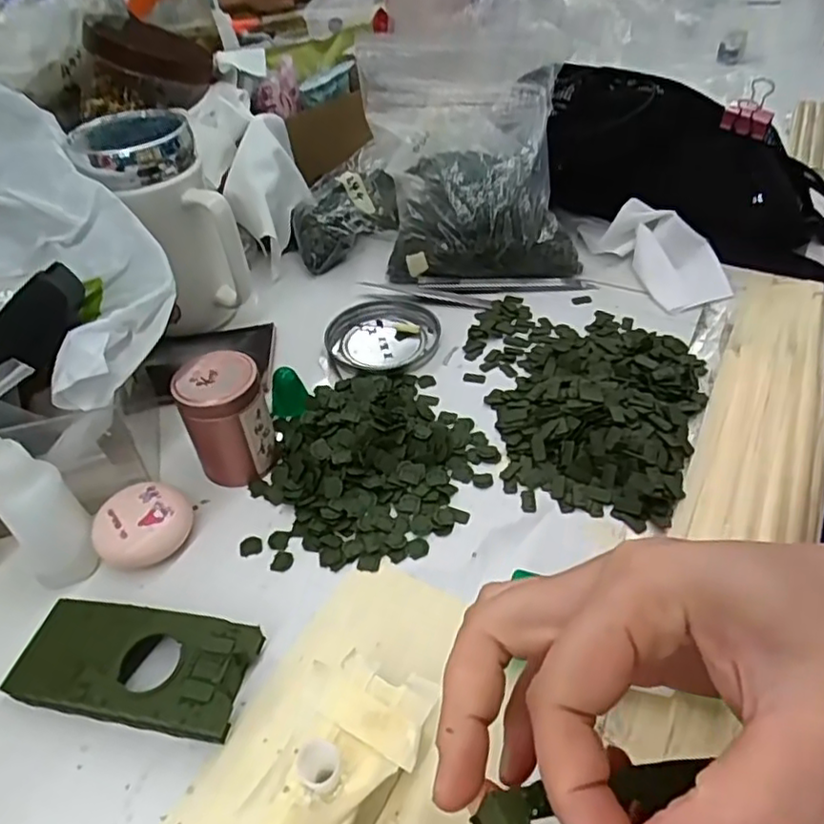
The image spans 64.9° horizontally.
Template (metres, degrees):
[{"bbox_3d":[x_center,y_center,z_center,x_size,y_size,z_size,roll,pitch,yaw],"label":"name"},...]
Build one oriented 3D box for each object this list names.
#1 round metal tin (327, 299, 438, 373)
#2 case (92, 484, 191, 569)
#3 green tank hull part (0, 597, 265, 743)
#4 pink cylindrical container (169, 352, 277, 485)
[{"bbox_3d":[-0.021,-0.051,0.460,0.076,0.012,0.079,-3,43,2],"label":"round metal tin"},{"bbox_3d":[-0.139,0.060,0.337,0.047,0.024,0.042,-28,48,-23],"label":"case"},{"bbox_3d":[-0.123,0.110,0.284,0.104,0.021,0.047,6,44,12],"label":"green tank hull part"},{"bbox_3d":[-0.103,0.004,0.361,0.042,0.064,0.040,-3,43,2],"label":"pink cylindrical container"}]

